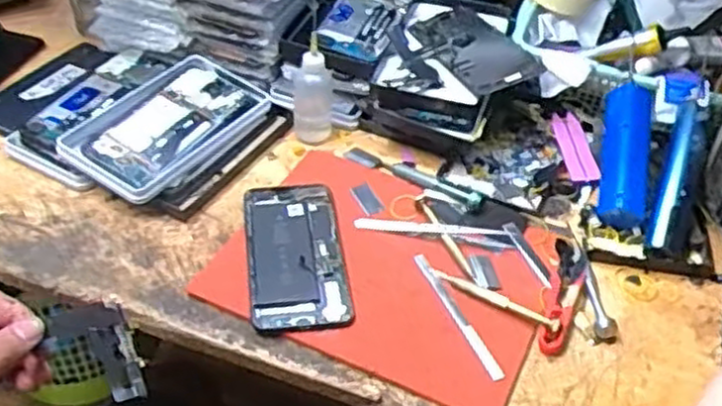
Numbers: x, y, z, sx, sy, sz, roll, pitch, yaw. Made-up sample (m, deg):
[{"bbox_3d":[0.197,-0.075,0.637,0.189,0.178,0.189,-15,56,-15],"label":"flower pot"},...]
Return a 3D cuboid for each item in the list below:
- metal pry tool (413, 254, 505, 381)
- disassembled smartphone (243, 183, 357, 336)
[{"bbox_3d":[0.073,0.085,0.593,0.015,0.010,0.124,-16,47,-19],"label":"metal pry tool"},{"bbox_3d":[-0.053,0.041,0.626,0.079,0.010,0.155,-5,45,-8],"label":"disassembled smartphone"}]

